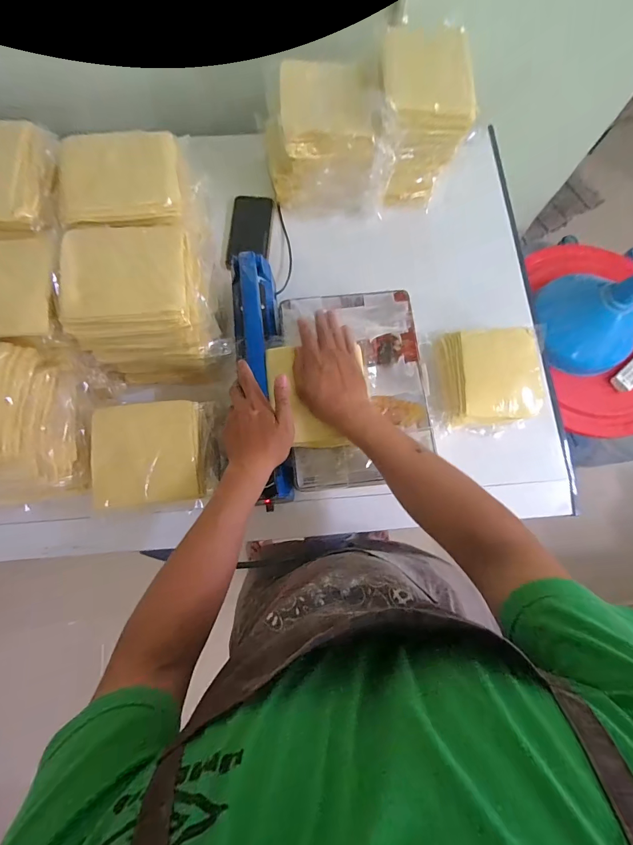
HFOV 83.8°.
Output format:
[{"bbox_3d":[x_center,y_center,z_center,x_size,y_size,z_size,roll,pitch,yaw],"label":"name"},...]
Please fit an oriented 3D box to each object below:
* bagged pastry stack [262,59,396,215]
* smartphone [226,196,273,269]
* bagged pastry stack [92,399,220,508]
[{"bbox_3d":[0.022,-0.477,0.606,0.211,0.163,0.130,4,77,-1],"label":"bagged pastry stack"},{"bbox_3d":[-0.126,-0.366,0.672,0.073,0.011,0.159,2,77,-1],"label":"smartphone"},{"bbox_3d":[-0.219,0.041,0.492,0.157,0.045,0.136,-7,77,-3],"label":"bagged pastry stack"}]

